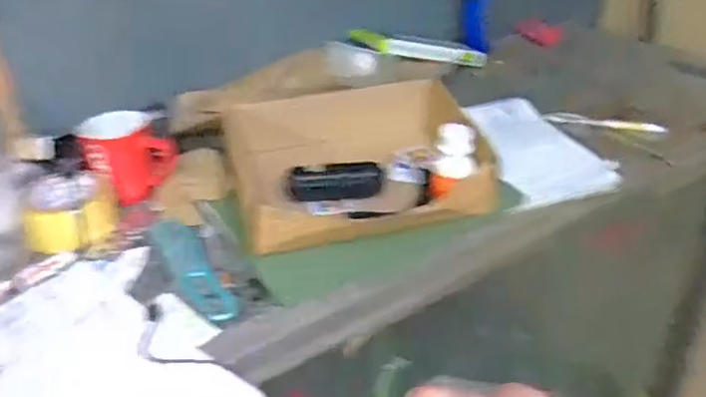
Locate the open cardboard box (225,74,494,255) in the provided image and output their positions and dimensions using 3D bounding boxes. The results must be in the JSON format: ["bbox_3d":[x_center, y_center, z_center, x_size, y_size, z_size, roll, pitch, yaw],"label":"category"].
[{"bbox_3d":[0.000,-0.048,0.741,0.273,0.079,0.248,-11,35,-9],"label":"open cardboard box"}]

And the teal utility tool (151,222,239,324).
[{"bbox_3d":[-0.162,0.070,0.649,0.041,0.016,0.164,-21,38,-22],"label":"teal utility tool"}]

